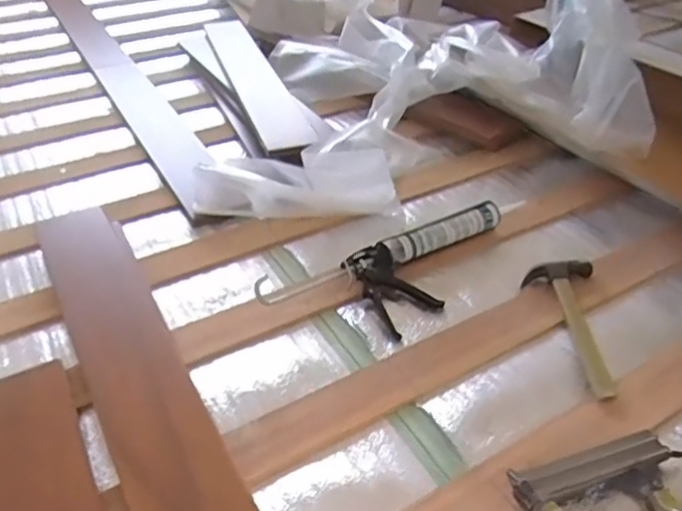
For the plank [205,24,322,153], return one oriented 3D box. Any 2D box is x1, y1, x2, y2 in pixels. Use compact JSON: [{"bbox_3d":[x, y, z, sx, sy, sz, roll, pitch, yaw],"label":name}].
[{"bbox_3d":[-0.259,-0.527,1.680,0.122,0.024,0.970,-8,36,-17],"label":"plank"}]

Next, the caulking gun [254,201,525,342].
[{"bbox_3d":[0.121,0.014,1.040,0.511,0.051,0.219,-20,42,-24],"label":"caulking gun"}]

